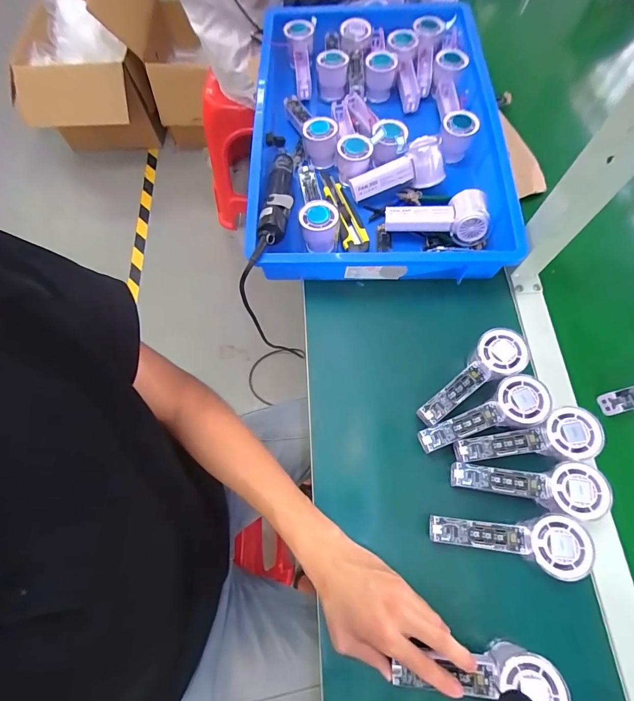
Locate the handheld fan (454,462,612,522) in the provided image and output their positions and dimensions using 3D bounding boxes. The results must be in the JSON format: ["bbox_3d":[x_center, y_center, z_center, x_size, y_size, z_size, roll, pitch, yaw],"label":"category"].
[{"bbox_3d":[0.226,0.147,0.406,0.152,0.033,0.054,2,68,15],"label":"handheld fan"}]

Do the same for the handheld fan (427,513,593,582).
[{"bbox_3d":[0.196,0.197,0.390,0.148,0.044,0.053,1,68,14],"label":"handheld fan"}]

